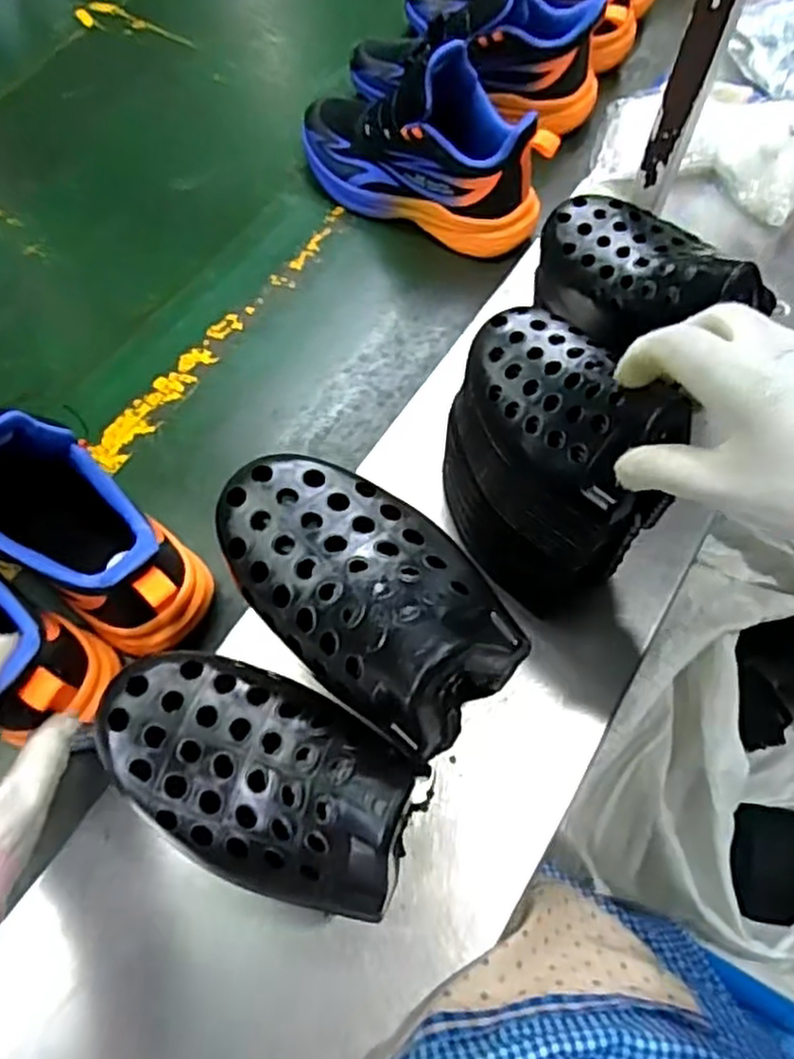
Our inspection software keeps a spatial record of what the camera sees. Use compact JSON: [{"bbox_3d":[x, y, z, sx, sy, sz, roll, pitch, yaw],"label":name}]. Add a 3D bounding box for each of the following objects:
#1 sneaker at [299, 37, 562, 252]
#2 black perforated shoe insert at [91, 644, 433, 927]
[{"bbox_3d":[0.023,-0.345,0.637,0.236,0.138,0.080,28,65,13],"label":"sneaker"},{"bbox_3d":[-0.063,0.101,0.301,0.139,0.050,0.080,19,65,7],"label":"black perforated shoe insert"}]

